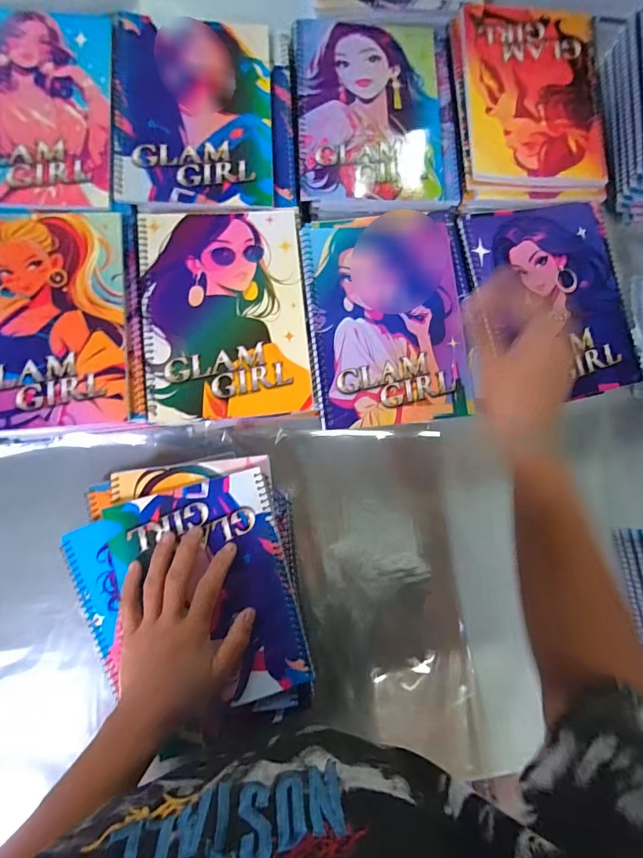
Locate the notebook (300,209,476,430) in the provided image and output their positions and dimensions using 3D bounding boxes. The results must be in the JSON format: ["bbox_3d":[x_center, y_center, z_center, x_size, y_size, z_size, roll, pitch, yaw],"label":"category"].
[{"bbox_3d":[0.065,-0.110,0.399,0.148,0.007,0.207,-6,84,-6],"label":"notebook"}]

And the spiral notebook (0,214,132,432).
[{"bbox_3d":[-0.249,-0.097,0.366,0.148,0.007,0.192,-4,84,-6],"label":"spiral notebook"}]

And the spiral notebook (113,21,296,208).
[{"bbox_3d":[-0.113,-0.309,0.406,0.168,0.011,0.190,-3,84,-6],"label":"spiral notebook"}]

